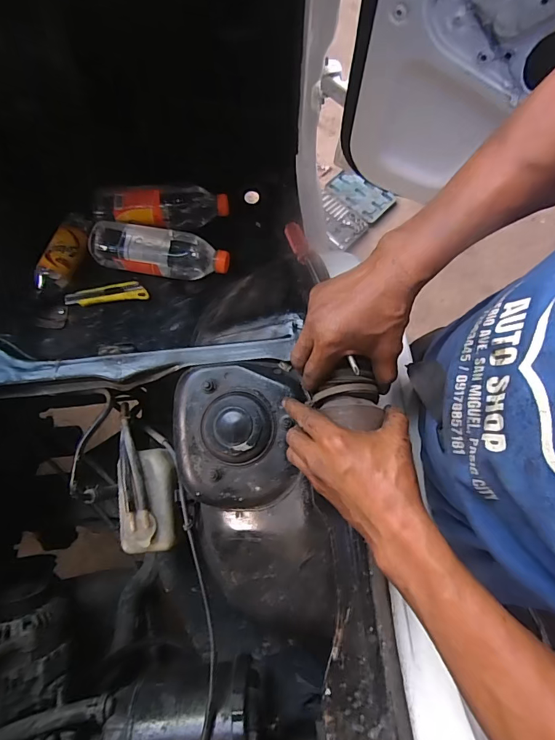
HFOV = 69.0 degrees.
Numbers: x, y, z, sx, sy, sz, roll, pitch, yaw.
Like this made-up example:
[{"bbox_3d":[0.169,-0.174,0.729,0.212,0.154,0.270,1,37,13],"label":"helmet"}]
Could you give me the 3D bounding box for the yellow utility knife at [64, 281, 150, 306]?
[{"bbox_3d":[-0.321,-0.144,0.757,0.153,0.012,0.038,-6,73,-3],"label":"yellow utility knife"}]

